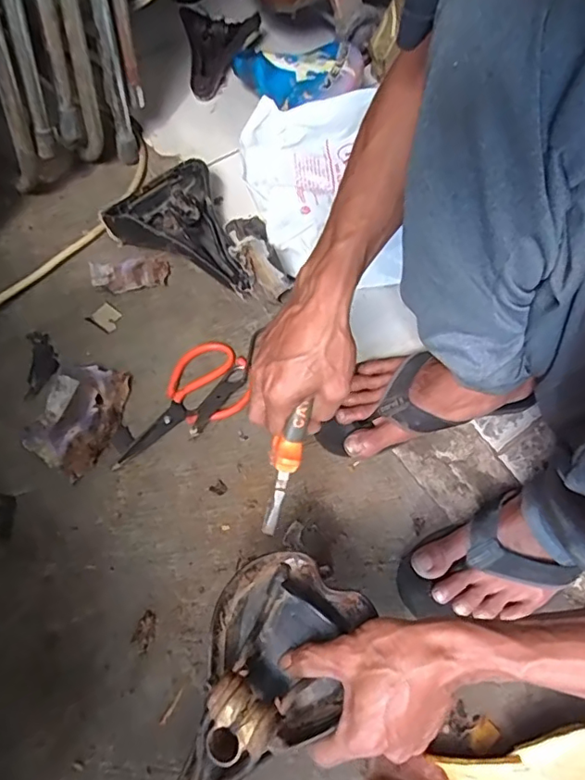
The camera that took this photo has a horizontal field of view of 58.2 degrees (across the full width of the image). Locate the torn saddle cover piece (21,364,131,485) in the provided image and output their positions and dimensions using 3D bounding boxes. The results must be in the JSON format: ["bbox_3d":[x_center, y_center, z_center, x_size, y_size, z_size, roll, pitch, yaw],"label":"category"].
[{"bbox_3d":[-0.252,0.030,0.615,0.095,0.021,0.130,19,66,8],"label":"torn saddle cover piece"}]

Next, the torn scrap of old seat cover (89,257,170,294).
[{"bbox_3d":[-0.219,-0.160,0.711,0.101,0.016,0.053,-11,65,-6],"label":"torn scrap of old seat cover"}]

